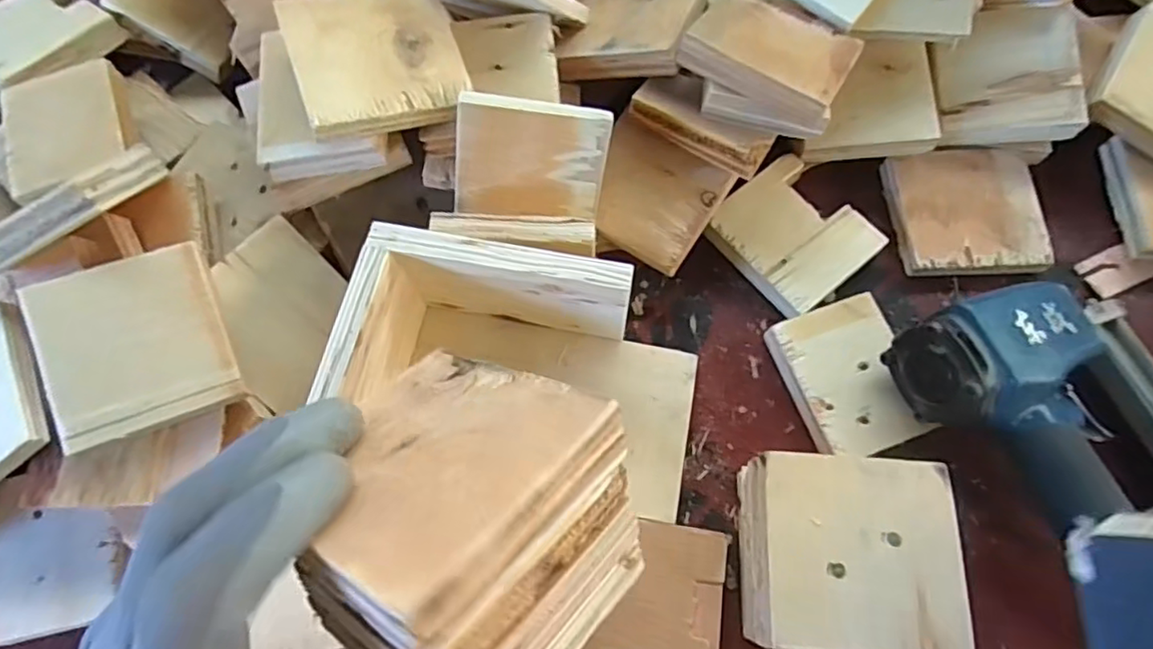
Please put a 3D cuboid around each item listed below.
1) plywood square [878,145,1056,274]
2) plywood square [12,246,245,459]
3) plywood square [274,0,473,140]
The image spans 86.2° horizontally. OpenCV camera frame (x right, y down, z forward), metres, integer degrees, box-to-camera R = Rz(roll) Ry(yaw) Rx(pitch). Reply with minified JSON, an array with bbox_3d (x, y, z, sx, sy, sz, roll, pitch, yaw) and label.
[{"bbox_3d":[0.264,-0.076,0.417,0.093,0.014,0.088,-2,69,1],"label":"plywood square"},{"bbox_3d":[-0.231,0.010,0.322,0.086,0.009,0.090,-20,84,-14],"label":"plywood square"},{"bbox_3d":[-0.111,-0.149,0.344,0.089,0.010,0.083,-17,79,-18],"label":"plywood square"}]

